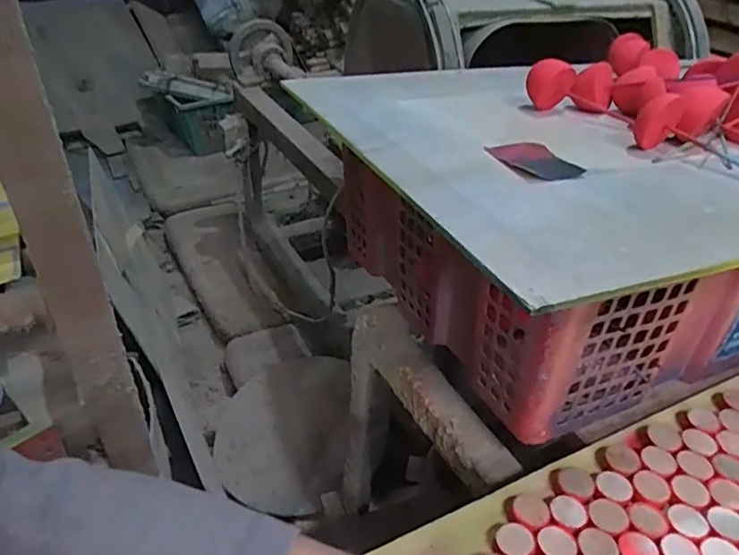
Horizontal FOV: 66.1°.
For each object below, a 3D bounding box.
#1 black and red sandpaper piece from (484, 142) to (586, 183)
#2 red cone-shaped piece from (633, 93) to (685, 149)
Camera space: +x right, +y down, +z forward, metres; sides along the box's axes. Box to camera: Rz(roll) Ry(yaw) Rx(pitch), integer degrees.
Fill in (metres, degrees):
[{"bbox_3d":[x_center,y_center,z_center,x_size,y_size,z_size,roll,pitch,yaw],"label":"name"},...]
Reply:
[{"bbox_3d":[0.108,-0.076,0.365,0.044,0.007,0.072,-4,37,-10],"label":"black and red sandpaper piece"},{"bbox_3d":[0.196,-0.107,0.386,0.025,0.038,0.031,21,40,22],"label":"red cone-shaped piece"}]

